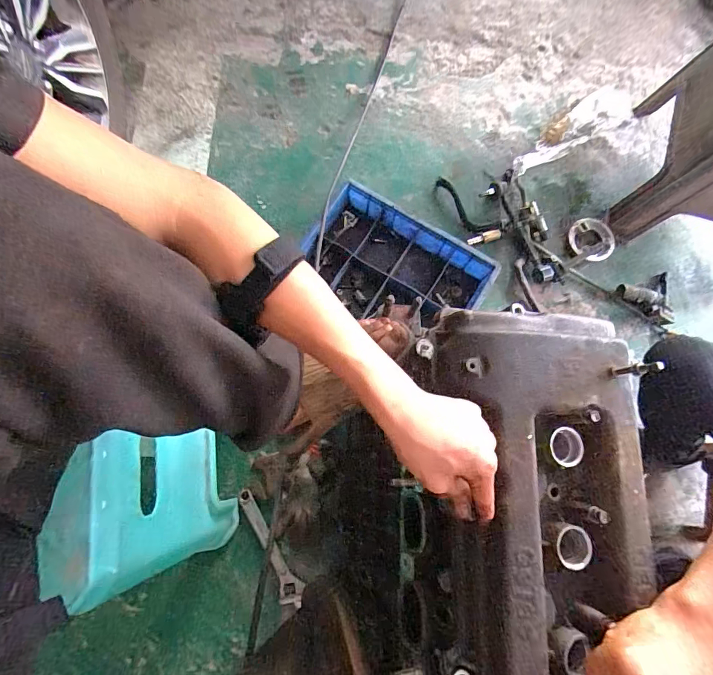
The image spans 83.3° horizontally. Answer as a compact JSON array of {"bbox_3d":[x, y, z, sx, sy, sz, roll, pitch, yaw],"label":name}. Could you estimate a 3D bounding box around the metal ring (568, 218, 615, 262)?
[{"bbox_3d":[0.621,-0.260,1.052,0.125,0.017,0.124,0,76,-1],"label":"metal ring"}]

